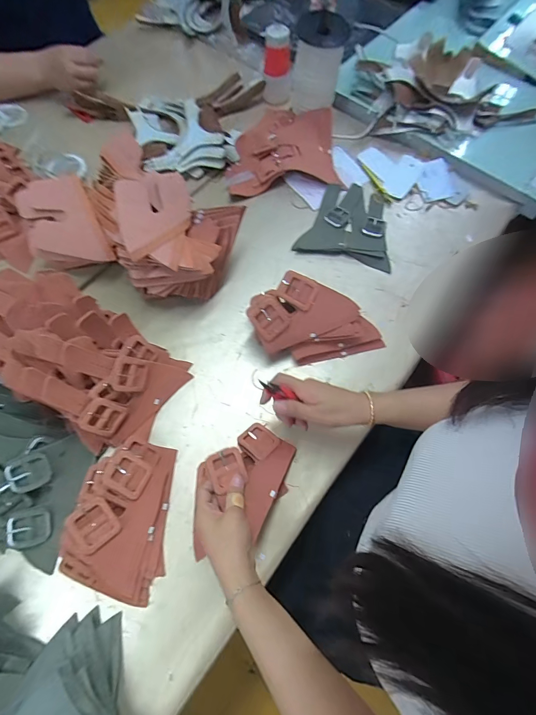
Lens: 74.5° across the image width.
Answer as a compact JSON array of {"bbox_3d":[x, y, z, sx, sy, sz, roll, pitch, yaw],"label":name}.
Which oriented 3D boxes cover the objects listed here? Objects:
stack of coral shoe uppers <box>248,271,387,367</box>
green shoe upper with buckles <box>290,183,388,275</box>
[{"bbox_3d":[0.080,-0.057,0.560,0.216,0.080,0.115,7,68,1],"label":"stack of coral shoe uppers"},{"bbox_3d":[0.156,-0.259,0.682,0.164,0.032,0.174,13,64,5],"label":"green shoe upper with buckles"}]

